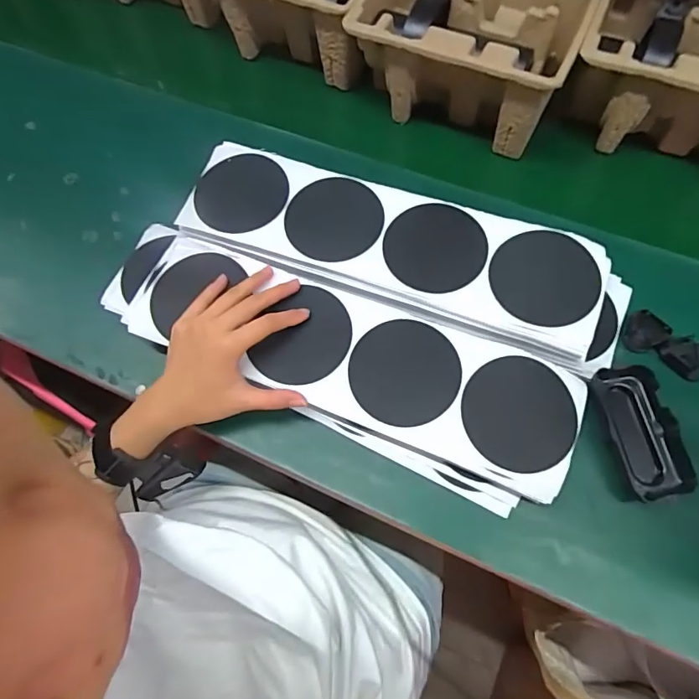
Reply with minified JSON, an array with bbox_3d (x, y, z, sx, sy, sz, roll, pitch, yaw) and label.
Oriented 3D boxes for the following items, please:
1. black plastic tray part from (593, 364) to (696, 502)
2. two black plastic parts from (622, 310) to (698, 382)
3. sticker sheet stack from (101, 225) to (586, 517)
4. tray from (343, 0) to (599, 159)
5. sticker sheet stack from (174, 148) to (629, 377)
[{"bbox_3d":[0.241,0.069,0.398,0.047,0.027,0.107,-6,65,-1],"label":"black plastic tray part"},{"bbox_3d":[0.286,-0.005,0.433,0.074,0.016,0.039,29,69,14],"label":"two black plastic parts"},{"bbox_3d":[-0.030,-0.001,0.434,0.454,0.043,0.126,22,82,12],"label":"sticker sheet stack"},{"bbox_3d":[0.125,-0.317,0.526,0.232,0.112,0.144,22,67,11],"label":"tray"},{"bbox_3d":[0.046,-0.102,0.451,0.424,0.021,0.117,21,67,11],"label":"sticker sheet stack"}]

